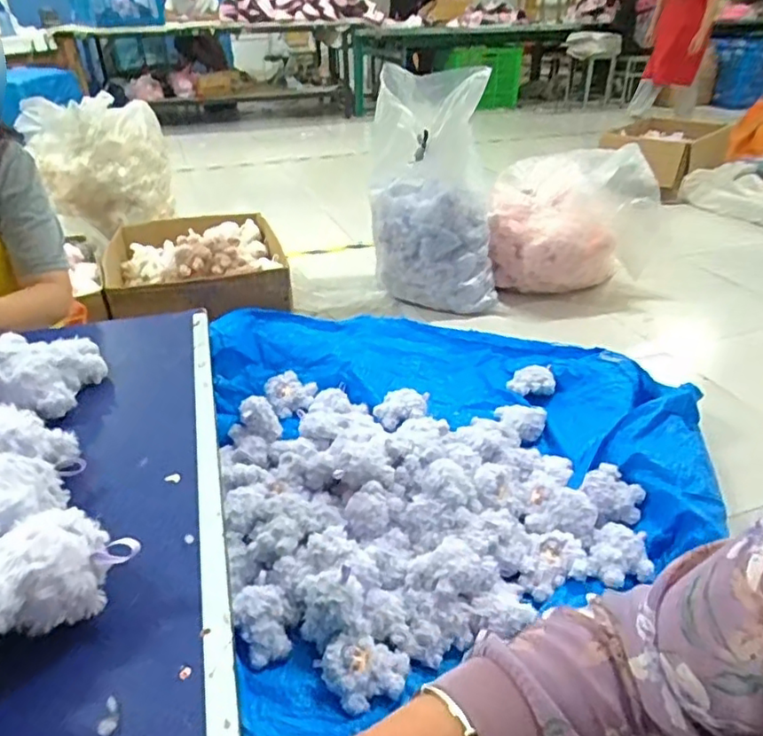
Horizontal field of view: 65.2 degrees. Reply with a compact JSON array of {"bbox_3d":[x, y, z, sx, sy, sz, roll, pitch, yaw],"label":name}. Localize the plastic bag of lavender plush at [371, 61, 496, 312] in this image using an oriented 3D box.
[{"bbox_3d":[0.169,-0.553,1.891,0.413,0.699,0.363,3,32,5],"label":"plastic bag of lavender plush"}]

